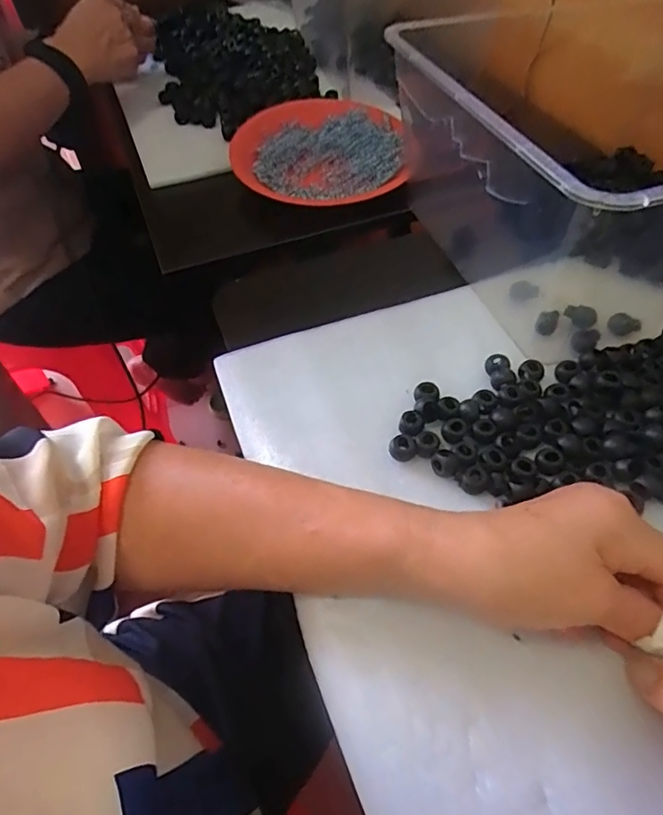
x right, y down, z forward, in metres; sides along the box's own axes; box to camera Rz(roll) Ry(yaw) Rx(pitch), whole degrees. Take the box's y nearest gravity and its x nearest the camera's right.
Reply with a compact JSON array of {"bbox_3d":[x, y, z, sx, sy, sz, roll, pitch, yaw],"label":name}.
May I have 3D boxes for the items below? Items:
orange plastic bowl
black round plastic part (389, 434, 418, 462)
[{"bbox_3d":[-0.011,-0.273,0.568,0.181,0.028,0.180,-2,54,2],"label":"orange plastic bowl"},{"bbox_3d":[0.046,0.026,0.350,0.016,0.011,0.016,-2,54,2],"label":"black round plastic part"}]

